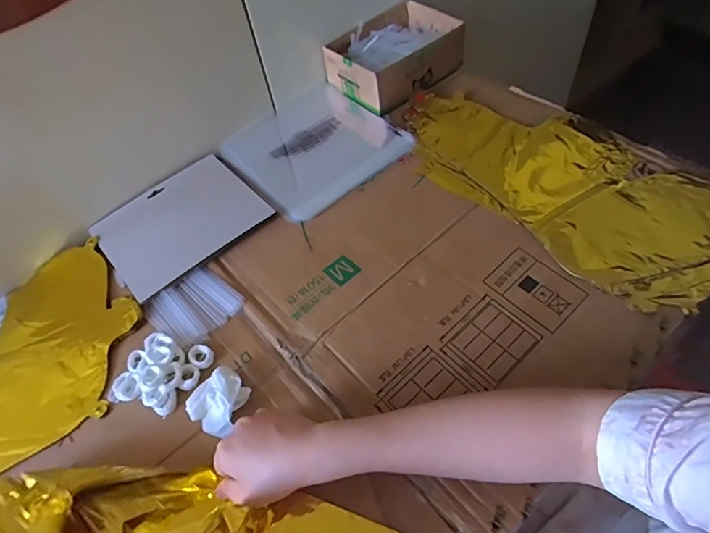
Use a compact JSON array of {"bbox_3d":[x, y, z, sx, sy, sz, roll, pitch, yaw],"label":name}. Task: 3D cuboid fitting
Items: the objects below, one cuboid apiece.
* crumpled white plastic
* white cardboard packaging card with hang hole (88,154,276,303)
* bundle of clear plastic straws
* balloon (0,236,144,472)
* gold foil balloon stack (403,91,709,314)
[{"bbox_3d":[-0.129,0.132,0.454,0.054,0.024,0.055,-2,56,4],"label":"crumpled white plastic"},{"bbox_3d":[-0.227,-0.061,0.610,0.191,0.005,0.155,-38,61,-19],"label":"white cardboard packaging card with hang hole"},{"bbox_3d":[-0.182,0.044,0.534,0.109,0.004,0.086,34,65,25],"label":"bundle of clear plastic straws"},{"bbox_3d":[-0.422,0.142,0.498,0.388,0.017,0.225,-35,60,-17],"label":"balloon"},{"bbox_3d":[0.266,-0.120,0.594,0.234,0.034,0.448,-38,61,-19],"label":"gold foil balloon stack"}]

